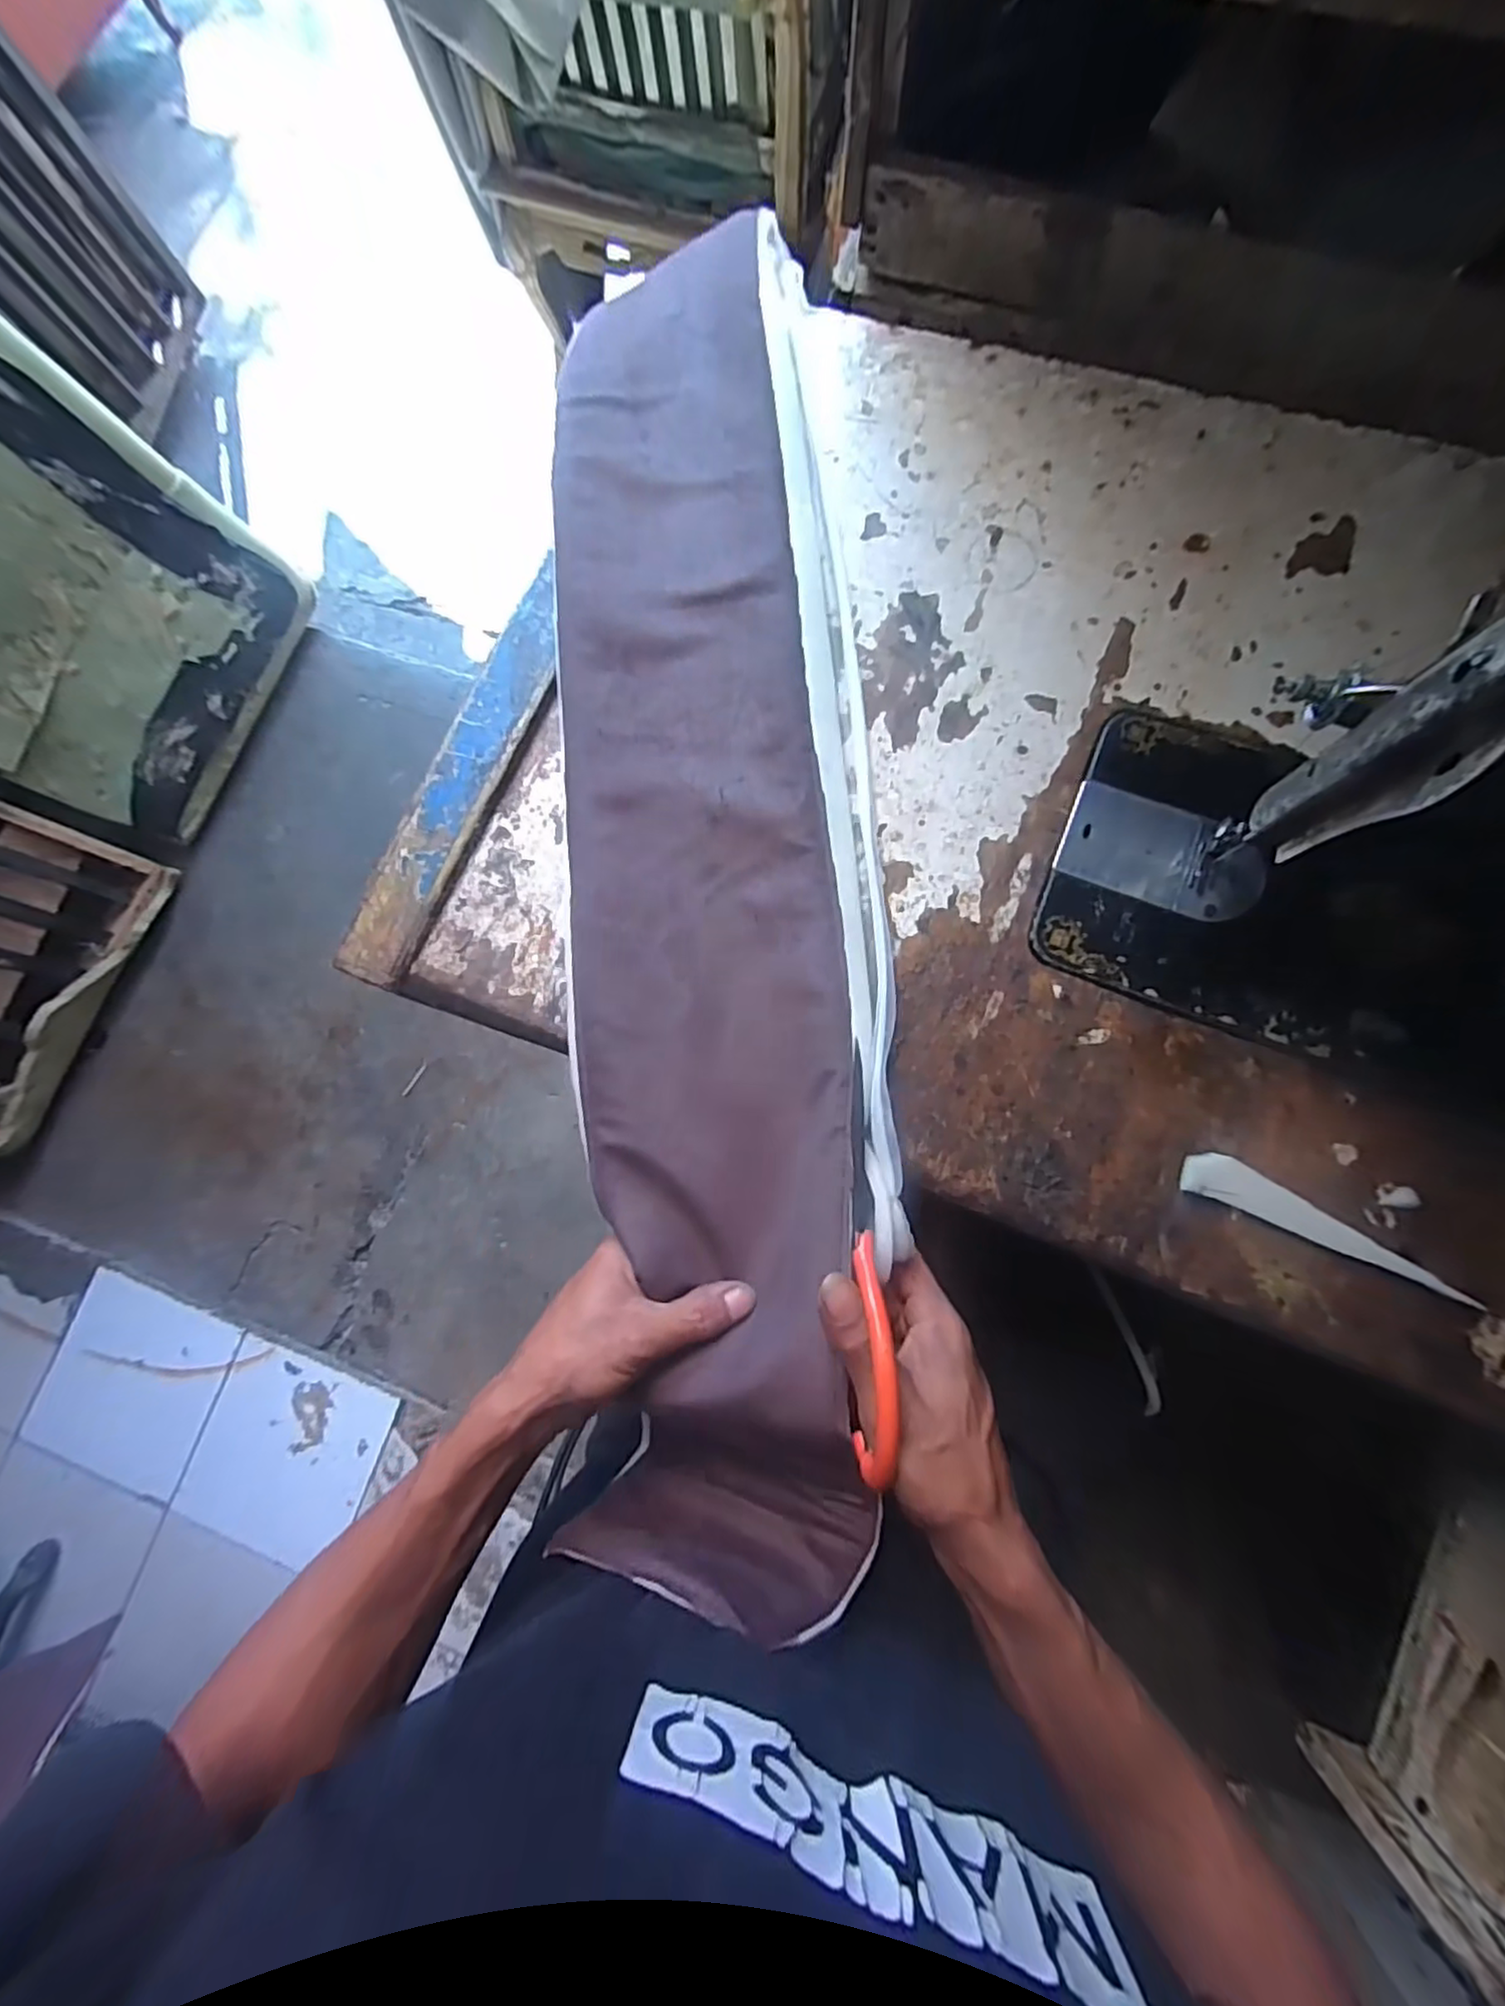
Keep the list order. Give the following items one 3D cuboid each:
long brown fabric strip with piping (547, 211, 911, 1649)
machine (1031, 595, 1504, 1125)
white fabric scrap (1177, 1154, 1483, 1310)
[{"bbox_3d":[-0.026,-0.160,0.410,0.190,0.047,0.805,-4,79,3],"label":"long brown fabric strip with piping"},{"bbox_3d":[0.374,-0.052,0.285,0.396,0.198,0.175,20,84,6],"label":"machine"},{"bbox_3d":[0.303,0.116,0.354,0.141,0.010,0.025,22,84,6],"label":"white fabric scrap"}]

